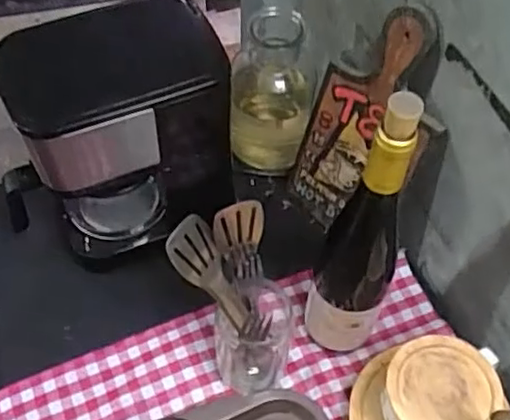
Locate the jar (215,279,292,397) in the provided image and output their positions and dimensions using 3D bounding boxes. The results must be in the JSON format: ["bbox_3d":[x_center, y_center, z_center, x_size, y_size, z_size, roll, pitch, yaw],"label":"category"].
[{"bbox_3d":[-0.005,0.117,0.620,0.077,0.123,0.077,1,56,-1],"label":"jar"}]

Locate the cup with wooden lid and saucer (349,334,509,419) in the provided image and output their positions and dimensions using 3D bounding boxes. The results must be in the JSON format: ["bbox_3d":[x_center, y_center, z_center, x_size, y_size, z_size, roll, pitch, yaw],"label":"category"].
[{"bbox_3d":[0.159,0.190,0.588,0.129,0.090,0.123,8,56,4],"label":"cup with wooden lid and saucer"}]

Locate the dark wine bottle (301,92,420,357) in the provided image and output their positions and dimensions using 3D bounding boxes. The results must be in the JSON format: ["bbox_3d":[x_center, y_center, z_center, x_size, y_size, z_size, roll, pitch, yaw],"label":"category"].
[{"bbox_3d":[0.097,0.020,0.558,0.069,0.330,0.076,15,57,8],"label":"dark wine bottle"}]

